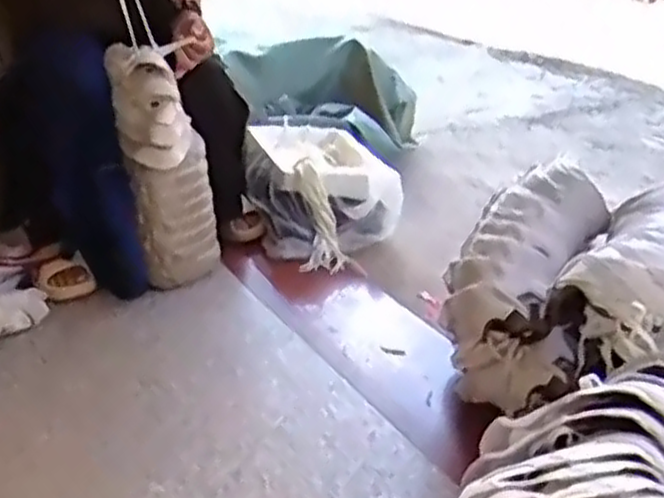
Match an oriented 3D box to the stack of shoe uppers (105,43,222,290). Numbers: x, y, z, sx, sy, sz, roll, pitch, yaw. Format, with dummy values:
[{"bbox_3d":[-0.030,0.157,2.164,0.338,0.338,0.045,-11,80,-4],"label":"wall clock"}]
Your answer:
[{"bbox_3d":[-0.309,-0.132,1.483,0.164,0.459,0.131,-9,30,-14],"label":"stack of shoe uppers"}]

